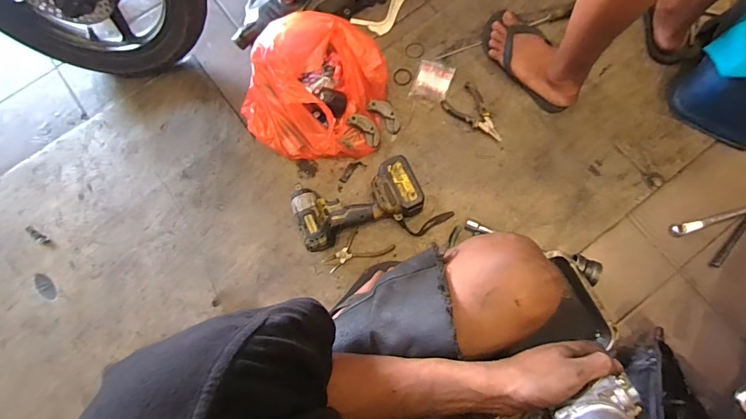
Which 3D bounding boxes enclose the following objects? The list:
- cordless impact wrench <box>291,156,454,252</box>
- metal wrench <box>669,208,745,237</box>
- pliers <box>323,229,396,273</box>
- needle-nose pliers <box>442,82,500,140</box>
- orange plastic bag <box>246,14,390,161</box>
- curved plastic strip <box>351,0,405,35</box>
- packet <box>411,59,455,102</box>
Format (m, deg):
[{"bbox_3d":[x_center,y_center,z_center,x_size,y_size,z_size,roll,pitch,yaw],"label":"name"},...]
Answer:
[{"bbox_3d":[-0.003,-0.008,0.839,0.308,0.080,0.149,-14,76,-2],"label":"cordless impact wrench"},{"bbox_3d":[0.742,0.011,0.853,0.259,0.017,0.025,-15,76,-3],"label":"metal wrench"},{"bbox_3d":[-0.035,0.080,0.872,0.149,0.012,0.075,-19,76,-4],"label":"pliers"},{"bbox_3d":[0.232,-0.217,0.911,0.148,0.013,0.079,38,80,10],"label":"needle-nose pliers"},{"bbox_3d":[-0.125,-0.262,0.896,0.294,0.120,0.292,13,76,5],"label":"orange plastic bag"},{"bbox_3d":[0.033,-0.473,0.999,0.160,0.010,0.076,-37,78,-8],"label":"curved plastic strip"},{"bbox_3d":[0.135,-0.289,0.931,0.079,0.008,0.091,20,77,6],"label":"packet"}]

